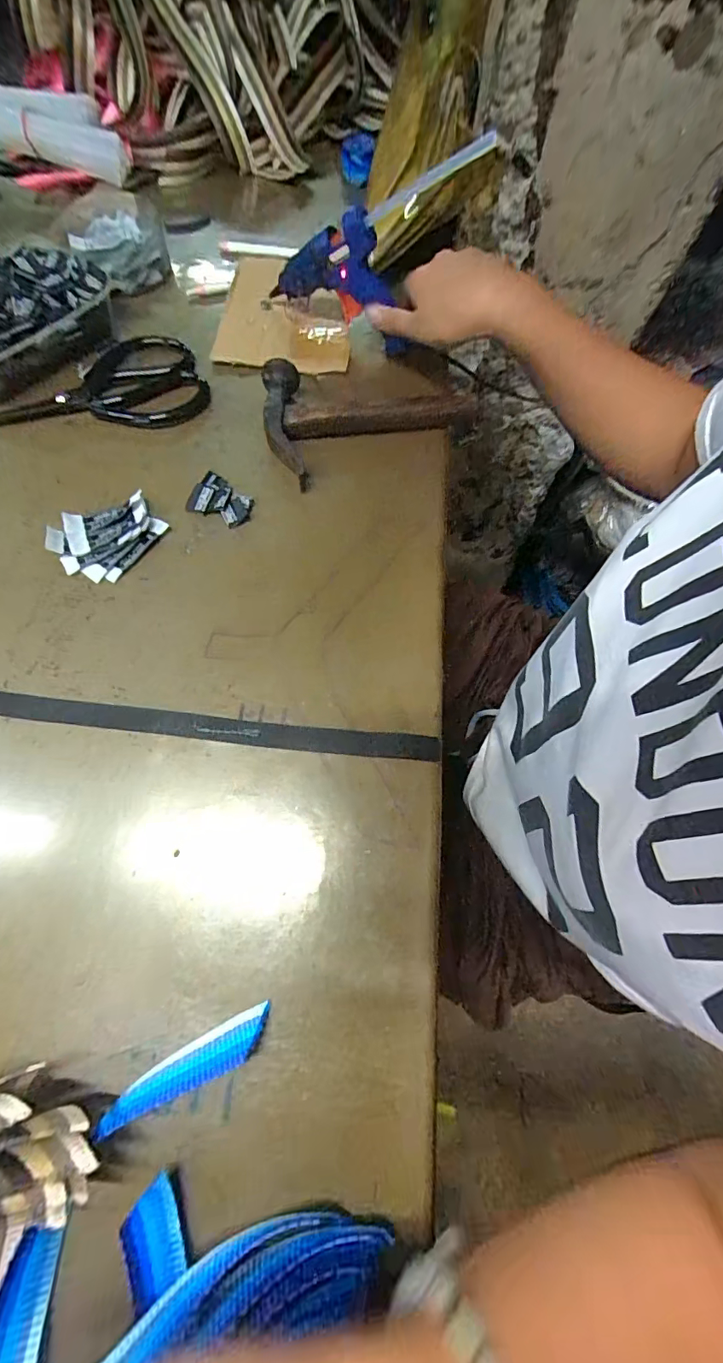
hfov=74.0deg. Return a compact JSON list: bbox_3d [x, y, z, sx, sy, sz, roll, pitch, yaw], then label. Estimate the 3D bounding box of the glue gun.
[{"bbox_3d":[-0.019,-0.369,0.435,0.135,0.096,0.029,13,68,3],"label":"glue gun"}]

